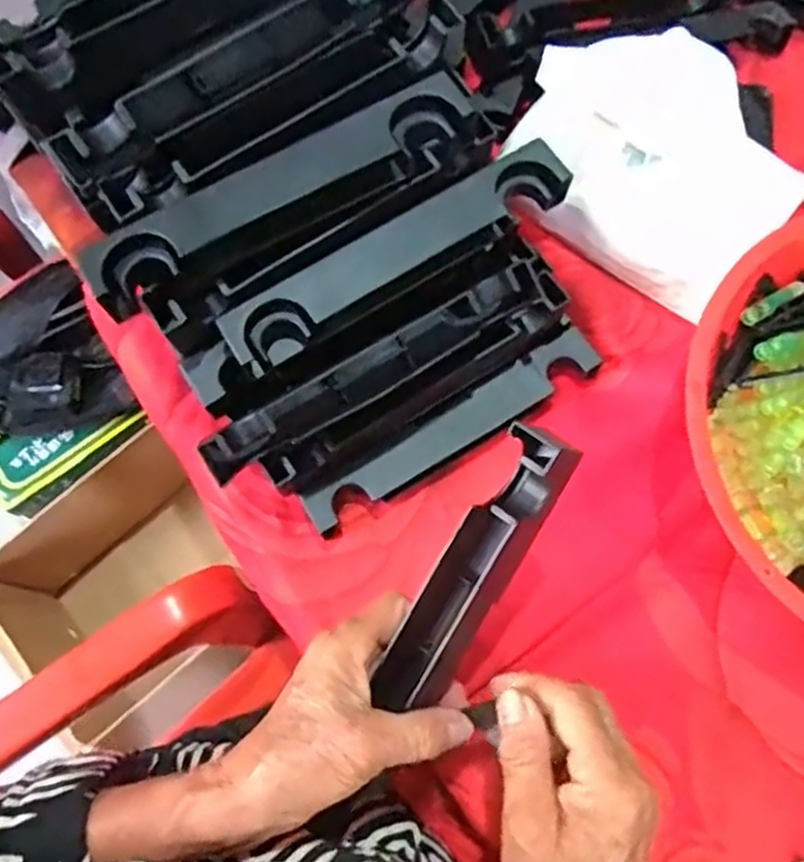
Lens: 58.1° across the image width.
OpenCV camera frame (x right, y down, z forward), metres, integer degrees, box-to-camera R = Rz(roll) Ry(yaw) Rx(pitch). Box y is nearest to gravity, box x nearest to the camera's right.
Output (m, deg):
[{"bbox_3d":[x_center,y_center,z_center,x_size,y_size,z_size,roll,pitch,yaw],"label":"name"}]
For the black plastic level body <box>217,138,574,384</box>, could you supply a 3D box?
[{"bbox_3d":[0.001,-0.086,0.371,0.190,0.024,0.033,-32,73,-8],"label":"black plastic level body"}]

